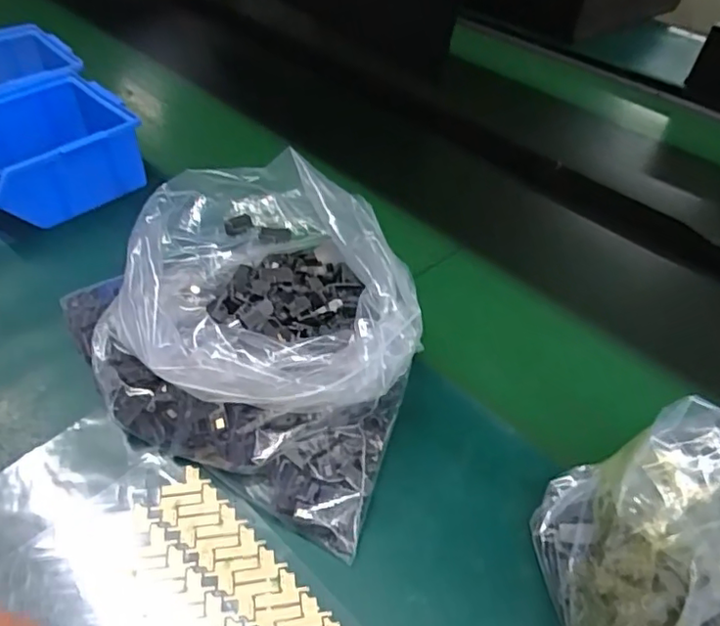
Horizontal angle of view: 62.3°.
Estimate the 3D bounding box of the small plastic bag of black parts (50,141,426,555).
[{"bbox_3d":[-0.054,0.004,0.370,0.182,0.101,0.195,17,45,12],"label":"small plastic bag of black parts"}]

